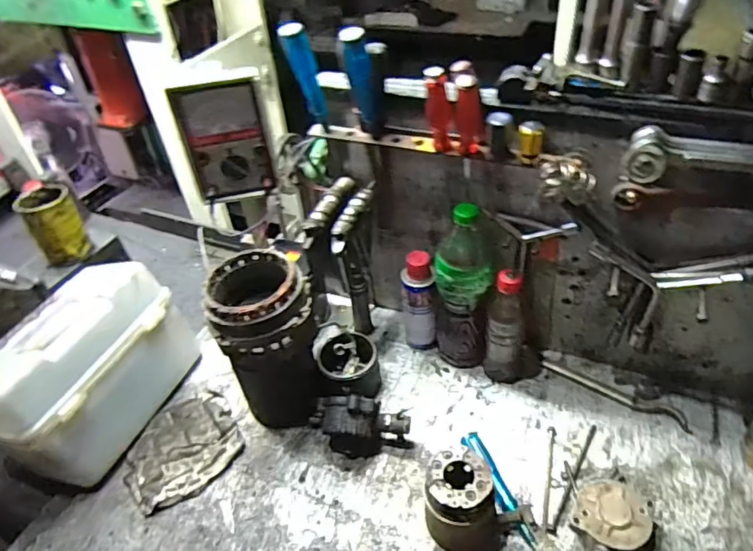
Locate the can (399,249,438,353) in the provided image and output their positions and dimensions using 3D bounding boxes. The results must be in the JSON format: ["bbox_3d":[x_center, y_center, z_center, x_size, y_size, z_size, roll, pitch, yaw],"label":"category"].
[{"bbox_3d":[0.064,0.046,0.805,0.048,0.176,0.042,-8,42,-3],"label":"can"}]

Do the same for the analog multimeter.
[{"bbox_3d":[-0.205,-0.181,0.741,0.100,0.155,0.032,-10,42,-5],"label":"analog multimeter"}]

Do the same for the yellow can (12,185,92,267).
[{"bbox_3d":[-0.529,-0.083,0.889,0.077,0.107,0.078,-30,47,-24],"label":"yellow can"}]

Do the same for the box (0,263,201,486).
[{"bbox_3d":[-0.411,0.132,0.768,0.163,0.179,0.270,13,45,19],"label":"box"}]

